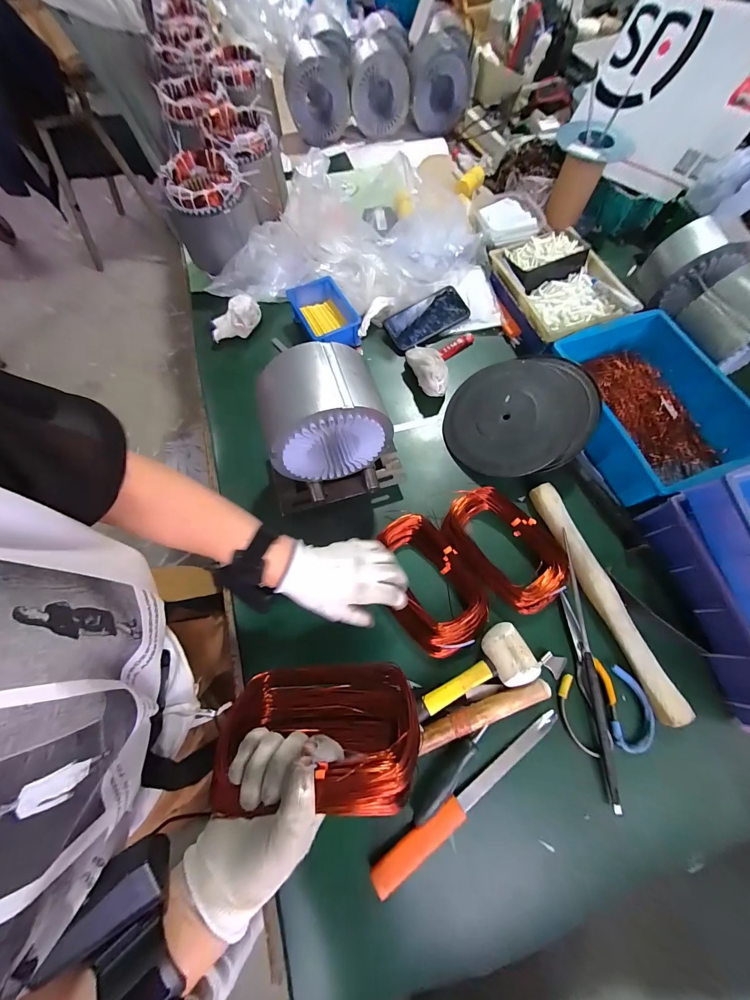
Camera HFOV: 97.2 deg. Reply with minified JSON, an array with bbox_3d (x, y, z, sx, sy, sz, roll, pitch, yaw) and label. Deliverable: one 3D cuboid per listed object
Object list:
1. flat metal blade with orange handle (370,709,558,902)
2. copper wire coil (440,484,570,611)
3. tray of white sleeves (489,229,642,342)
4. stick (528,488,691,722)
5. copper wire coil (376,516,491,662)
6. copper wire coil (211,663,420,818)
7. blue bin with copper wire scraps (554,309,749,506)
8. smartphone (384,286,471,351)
[{"bbox_3d":[0.111,0.337,0.378,0.268,0.013,0.028,-34,72,-11],"label":"flat metal blade with orange handle"},{"bbox_3d":[0.186,0.065,0.472,0.119,0.041,0.178,-41,73,-13],"label":"copper wire coil"},{"bbox_3d":[0.355,-0.411,0.622,0.183,0.045,0.252,-16,69,-5],"label":"tray of white sleeves"},{"bbox_3d":[0.305,0.123,0.452,0.036,0.027,0.318,-19,70,-6],"label":"stick"},{"bbox_3d":[0.073,0.114,0.465,0.126,0.031,0.185,-34,70,-12],"label":"copper wire coil"},{"bbox_3d":[-0.048,0.219,0.313,0.170,0.107,0.095,-2,67,1],"label":"copper wire coil"},{"bbox_3d":[0.430,-0.150,0.530,0.211,0.077,0.292,-19,70,-6],"label":"blue bin with copper wire scraps"},{"bbox_3d":[0.105,-0.359,0.655,0.161,0.015,0.079,-28,84,-3],"label":"smartphone"}]

